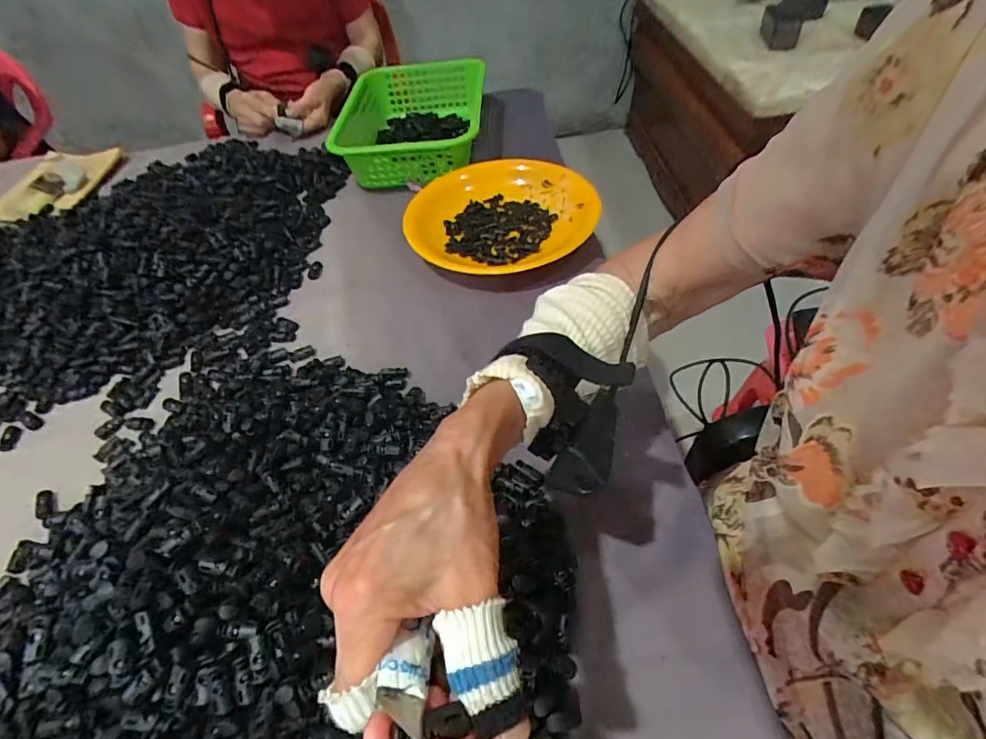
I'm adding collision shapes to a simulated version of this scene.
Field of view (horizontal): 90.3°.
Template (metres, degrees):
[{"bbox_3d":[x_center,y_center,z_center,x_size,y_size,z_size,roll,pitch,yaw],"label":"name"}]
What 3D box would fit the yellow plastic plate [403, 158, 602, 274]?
[{"bbox_3d":[0.014,-0.194,0.629,0.224,0.044,0.225,-3,51,4],"label":"yellow plastic plate"}]

